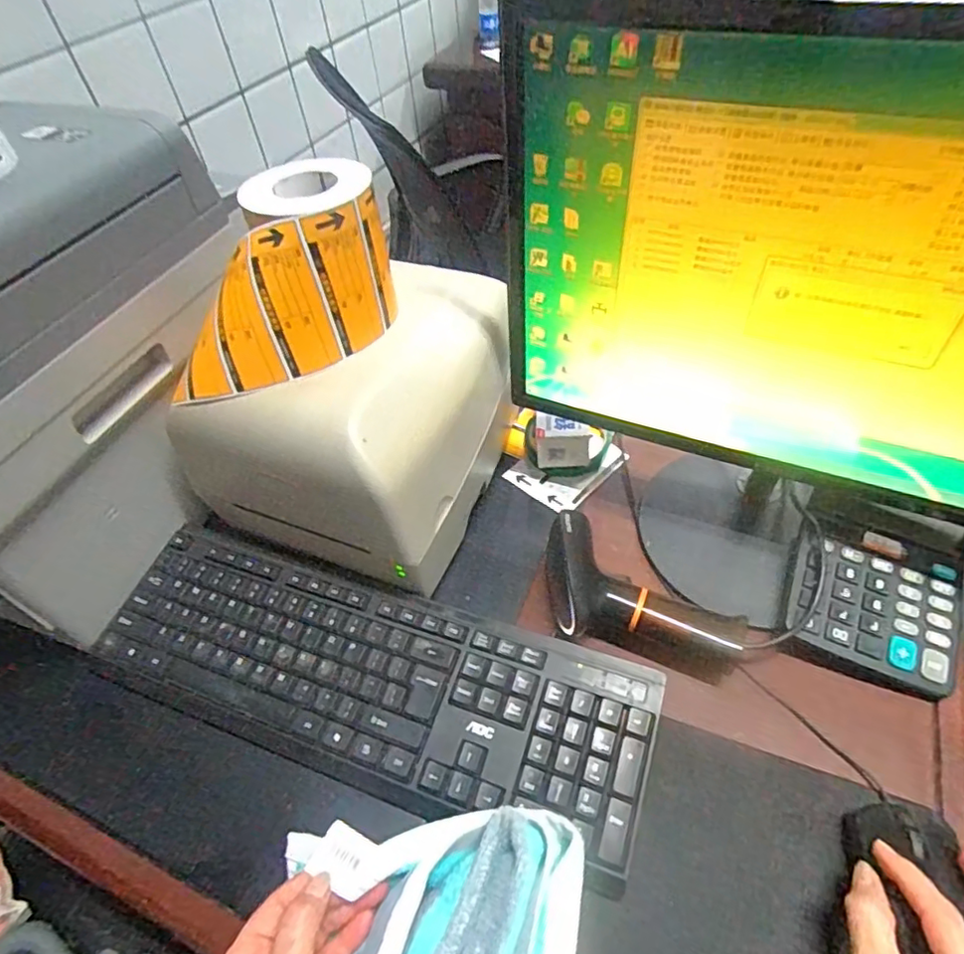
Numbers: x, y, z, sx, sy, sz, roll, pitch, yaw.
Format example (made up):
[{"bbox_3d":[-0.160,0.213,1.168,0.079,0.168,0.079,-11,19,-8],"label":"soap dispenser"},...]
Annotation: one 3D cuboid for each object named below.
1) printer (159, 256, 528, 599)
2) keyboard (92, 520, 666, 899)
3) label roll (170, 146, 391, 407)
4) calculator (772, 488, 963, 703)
[{"bbox_3d":[-0.095,-0.059,0.498,0.196,0.158,0.224,17,54,19],"label":"printer"},{"bbox_3d":[-0.092,0.151,0.450,0.426,0.036,0.137,14,53,17],"label":"keyboard"},{"bbox_3d":[-0.137,-0.124,0.391,0.079,0.105,0.160,35,61,30],"label":"label roll"},{"bbox_3d":[0.301,0.083,0.454,0.117,0.034,0.141,16,54,19],"label":"calculator"}]

